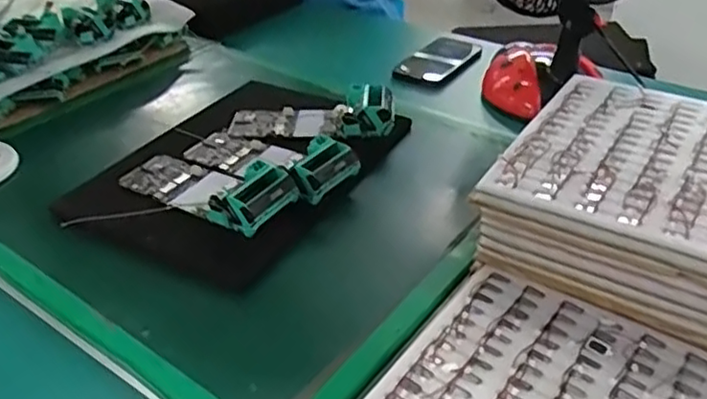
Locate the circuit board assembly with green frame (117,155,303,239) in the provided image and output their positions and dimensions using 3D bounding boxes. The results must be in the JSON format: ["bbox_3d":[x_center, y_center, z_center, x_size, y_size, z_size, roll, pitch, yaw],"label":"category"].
[{"bbox_3d":[-0.148,-0.018,0.650,0.178,0.033,0.072,16,39,24],"label":"circuit board assembly with green frame"}]

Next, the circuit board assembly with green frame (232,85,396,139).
[{"bbox_3d":[-0.049,-0.101,0.771,0.194,0.040,0.066,-4,35,-3],"label":"circuit board assembly with green frame"}]

